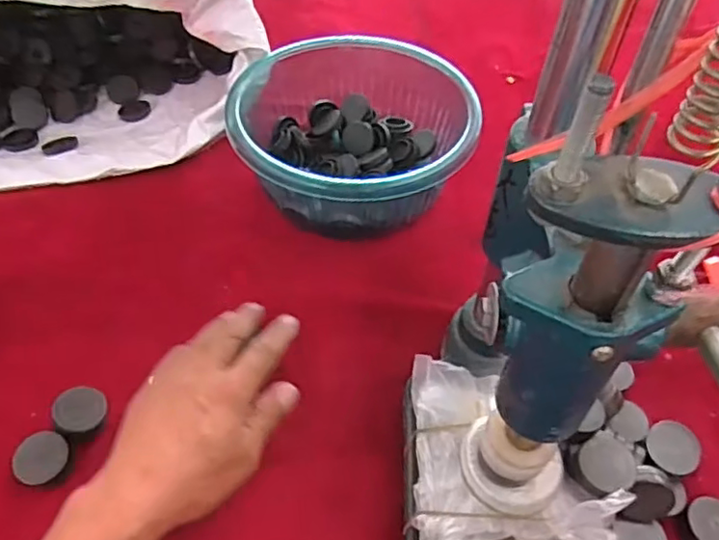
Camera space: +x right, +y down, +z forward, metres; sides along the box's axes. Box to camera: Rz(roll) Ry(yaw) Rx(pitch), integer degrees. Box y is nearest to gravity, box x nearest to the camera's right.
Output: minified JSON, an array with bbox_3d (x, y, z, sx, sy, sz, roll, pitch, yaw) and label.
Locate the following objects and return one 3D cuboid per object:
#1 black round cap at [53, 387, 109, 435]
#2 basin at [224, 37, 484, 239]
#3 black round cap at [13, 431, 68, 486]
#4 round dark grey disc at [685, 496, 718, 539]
[{"bbox_3d":[-0.185,0.094,0.406,0.028,0.019,0.031,35,57,25],"label":"black round cap"},{"bbox_3d":[-0.013,-0.120,0.550,0.200,0.083,0.201,-5,50,-7],"label":"basin"},{"bbox_3d":[-0.203,0.120,0.388,0.032,0.013,0.032,2,61,-3],"label":"black round cap"},{"bbox_3d":[0.217,0.157,0.375,0.028,0.010,0.031,-4,50,-6],"label":"round dark grey disc"}]

